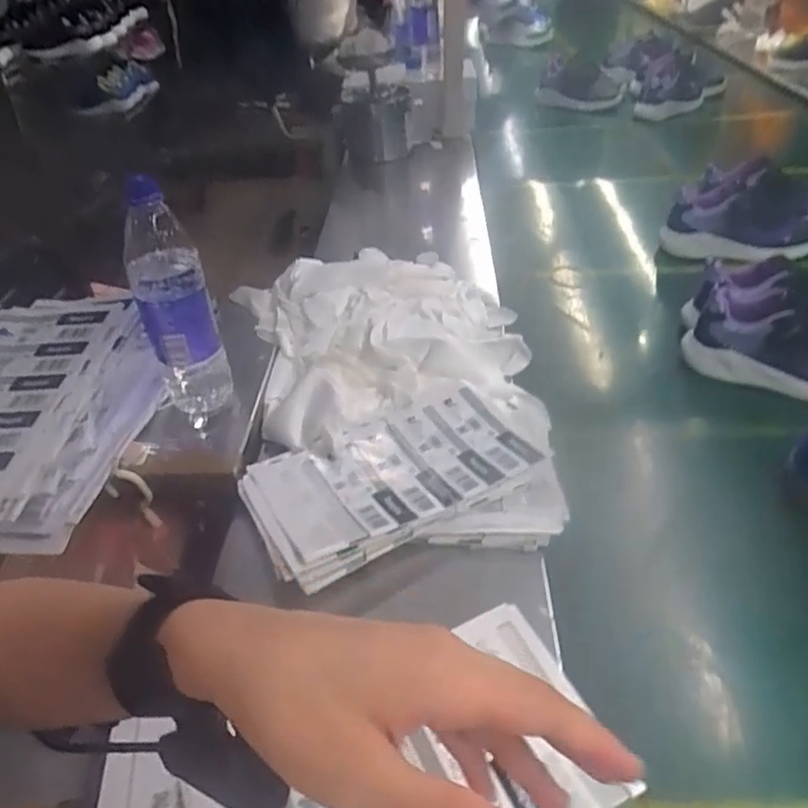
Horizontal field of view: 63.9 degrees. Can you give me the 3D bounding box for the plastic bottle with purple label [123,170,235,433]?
[{"bbox_3d":[-0.207,-0.083,0.595,0.062,0.227,0.063,-19,41,-15],"label":"plastic bottle with purple label"}]

